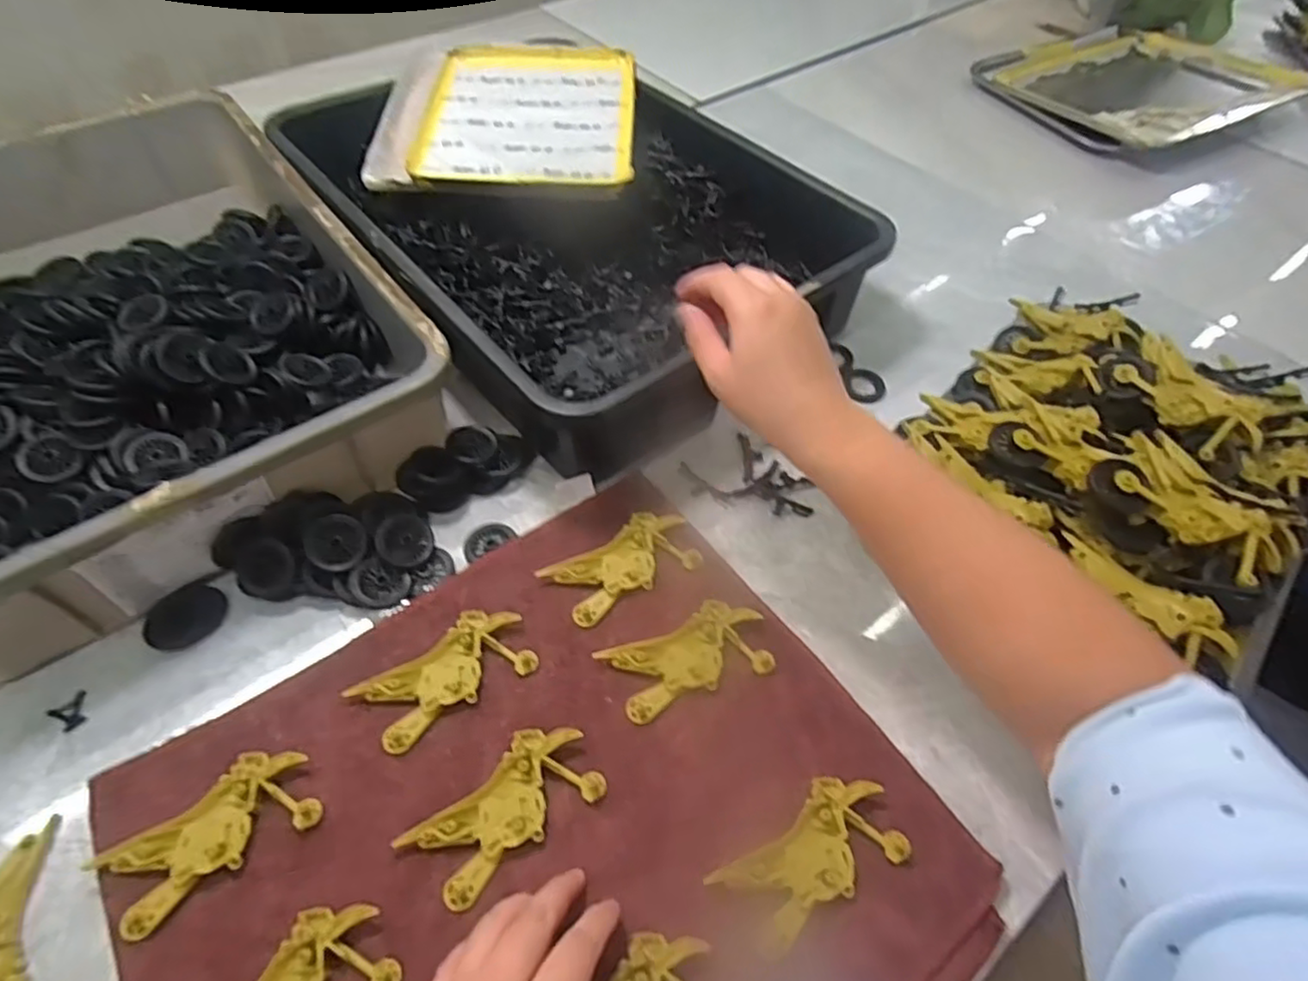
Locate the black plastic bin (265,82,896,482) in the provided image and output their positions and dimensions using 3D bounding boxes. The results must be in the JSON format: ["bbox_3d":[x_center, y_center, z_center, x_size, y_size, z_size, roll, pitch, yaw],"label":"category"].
[{"bbox_3d":[-0.079,-0.250,0.638,0.368,0.111,0.478,-31,58,-22],"label":"black plastic bin"}]

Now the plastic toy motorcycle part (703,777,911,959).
[{"bbox_3d":[0.084,0.195,0.356,0.100,0.008,0.051,-25,56,-18],"label":"plastic toy motorcycle part"}]

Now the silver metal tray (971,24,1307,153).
[{"bbox_3d":[0.663,-0.568,0.934,0.359,0.035,0.269,-17,56,-15],"label":"silver metal tray"}]

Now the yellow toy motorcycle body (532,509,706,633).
[{"bbox_3d":[-0.021,0.050,0.462,0.101,0.010,0.050,-27,57,-19],"label":"yellow toy motorcycle body"}]

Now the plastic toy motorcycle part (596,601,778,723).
[{"bbox_3d":[0.022,0.105,0.423,0.100,0.011,0.052,-18,54,-13],"label":"plastic toy motorcycle part"}]

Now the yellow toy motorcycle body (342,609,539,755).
[{"bbox_3d":[-0.128,0.114,0.414,0.102,0.013,0.051,-29,57,-20],"label":"yellow toy motorcycle body"}]

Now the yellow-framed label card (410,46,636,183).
[{"bbox_3d":[-0.120,-0.378,0.667,0.199,0.013,0.242,0,57,-1],"label":"yellow-framed label card"}]

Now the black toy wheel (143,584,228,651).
[{"bbox_3d":[-0.306,0.084,0.438,0.047,0.012,0.037,-36,60,-24],"label":"black toy wheel"}]

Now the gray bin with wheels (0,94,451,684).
[{"bbox_3d":[-0.432,-0.134,0.544,0.353,0.116,0.528,-34,59,-23],"label":"gray bin with wheels"}]

